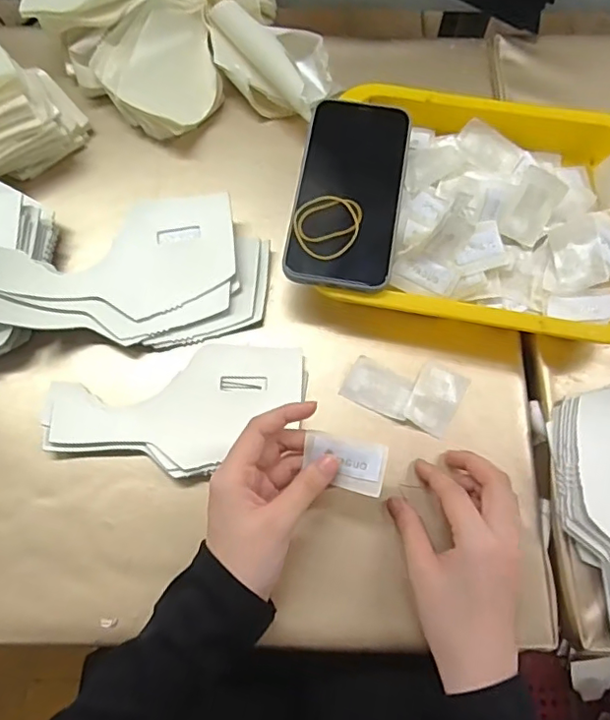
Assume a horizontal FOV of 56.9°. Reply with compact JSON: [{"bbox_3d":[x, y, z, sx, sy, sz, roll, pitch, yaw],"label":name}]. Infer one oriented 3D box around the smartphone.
[{"bbox_3d":[0.035,-0.130,0.431,0.079,0.010,0.159,9,72,2],"label":"smartphone"}]

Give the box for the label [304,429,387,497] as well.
[{"bbox_3d":[0.027,0.068,0.371,0.052,0.004,0.034,12,91,11],"label":"label"}]

